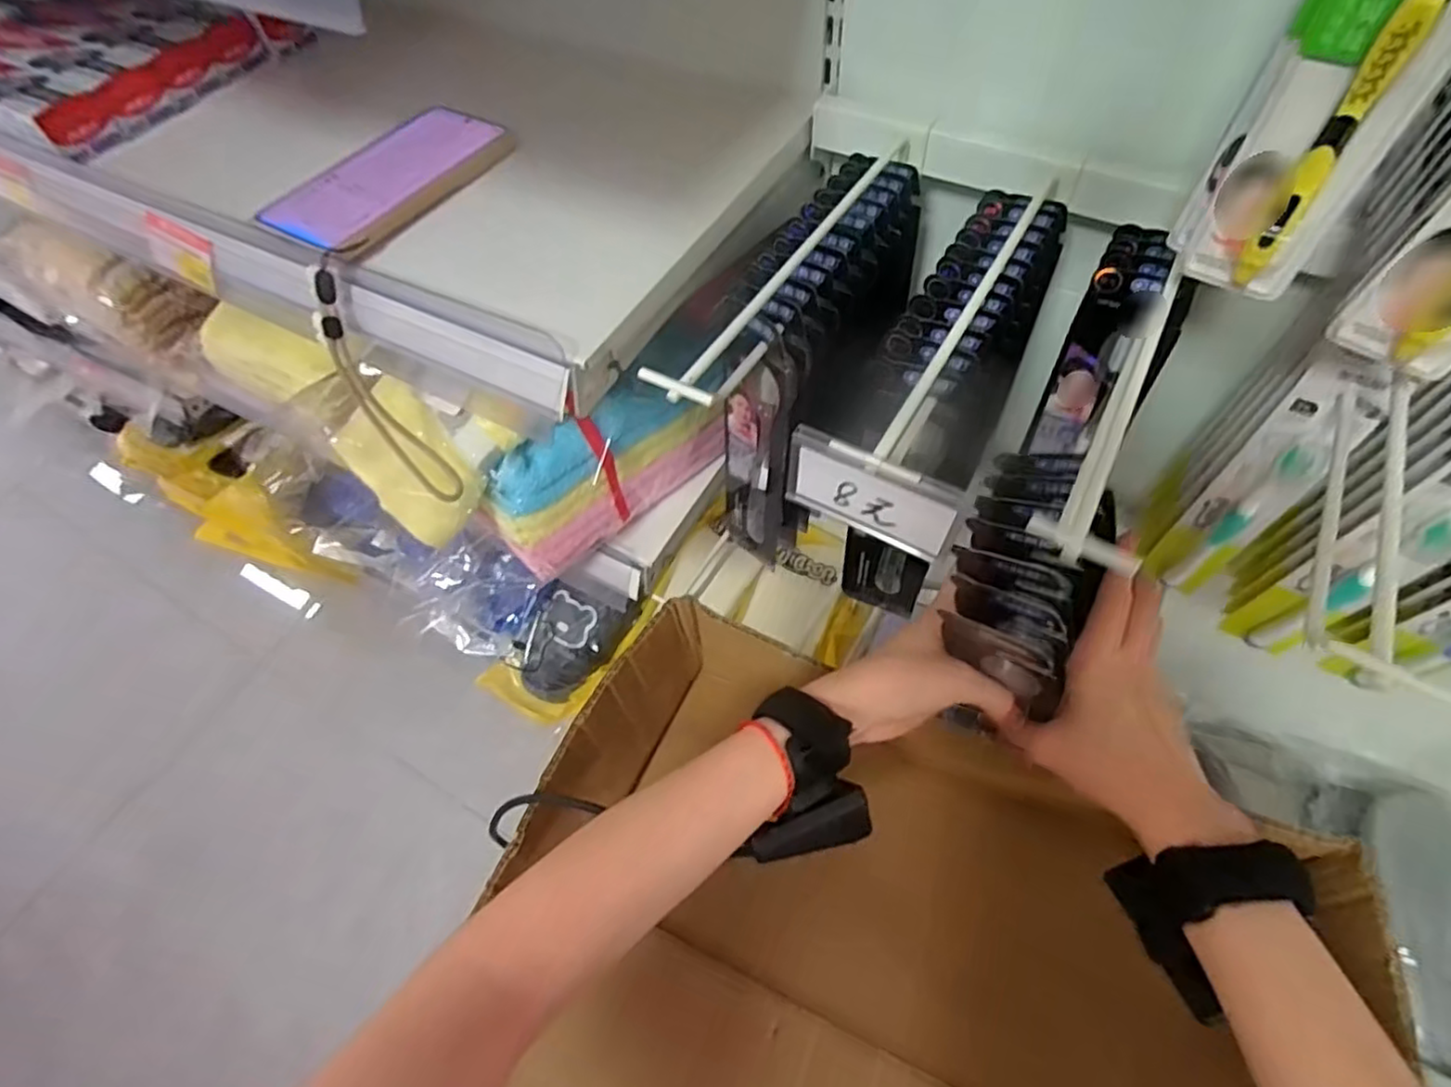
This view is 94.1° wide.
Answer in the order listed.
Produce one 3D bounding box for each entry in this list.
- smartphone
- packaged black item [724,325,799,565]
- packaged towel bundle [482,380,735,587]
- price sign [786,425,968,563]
[{"bbox_3d":[-0.210,-0.235,0.436,0.073,0.018,0.158,24,62,18],"label":"smartphone"},{"bbox_3d":[0.022,-0.058,0.473,0.055,0.233,0.018,37,63,24],"label":"packaged black item"},{"bbox_3d":[-0.082,-0.057,0.518,0.203,0.109,0.050,-31,63,-13],"label":"packaged towel bundle"},{"bbox_3d":[0.062,-0.020,0.292,0.076,0.043,0.004,28,55,14],"label":"price sign"}]

